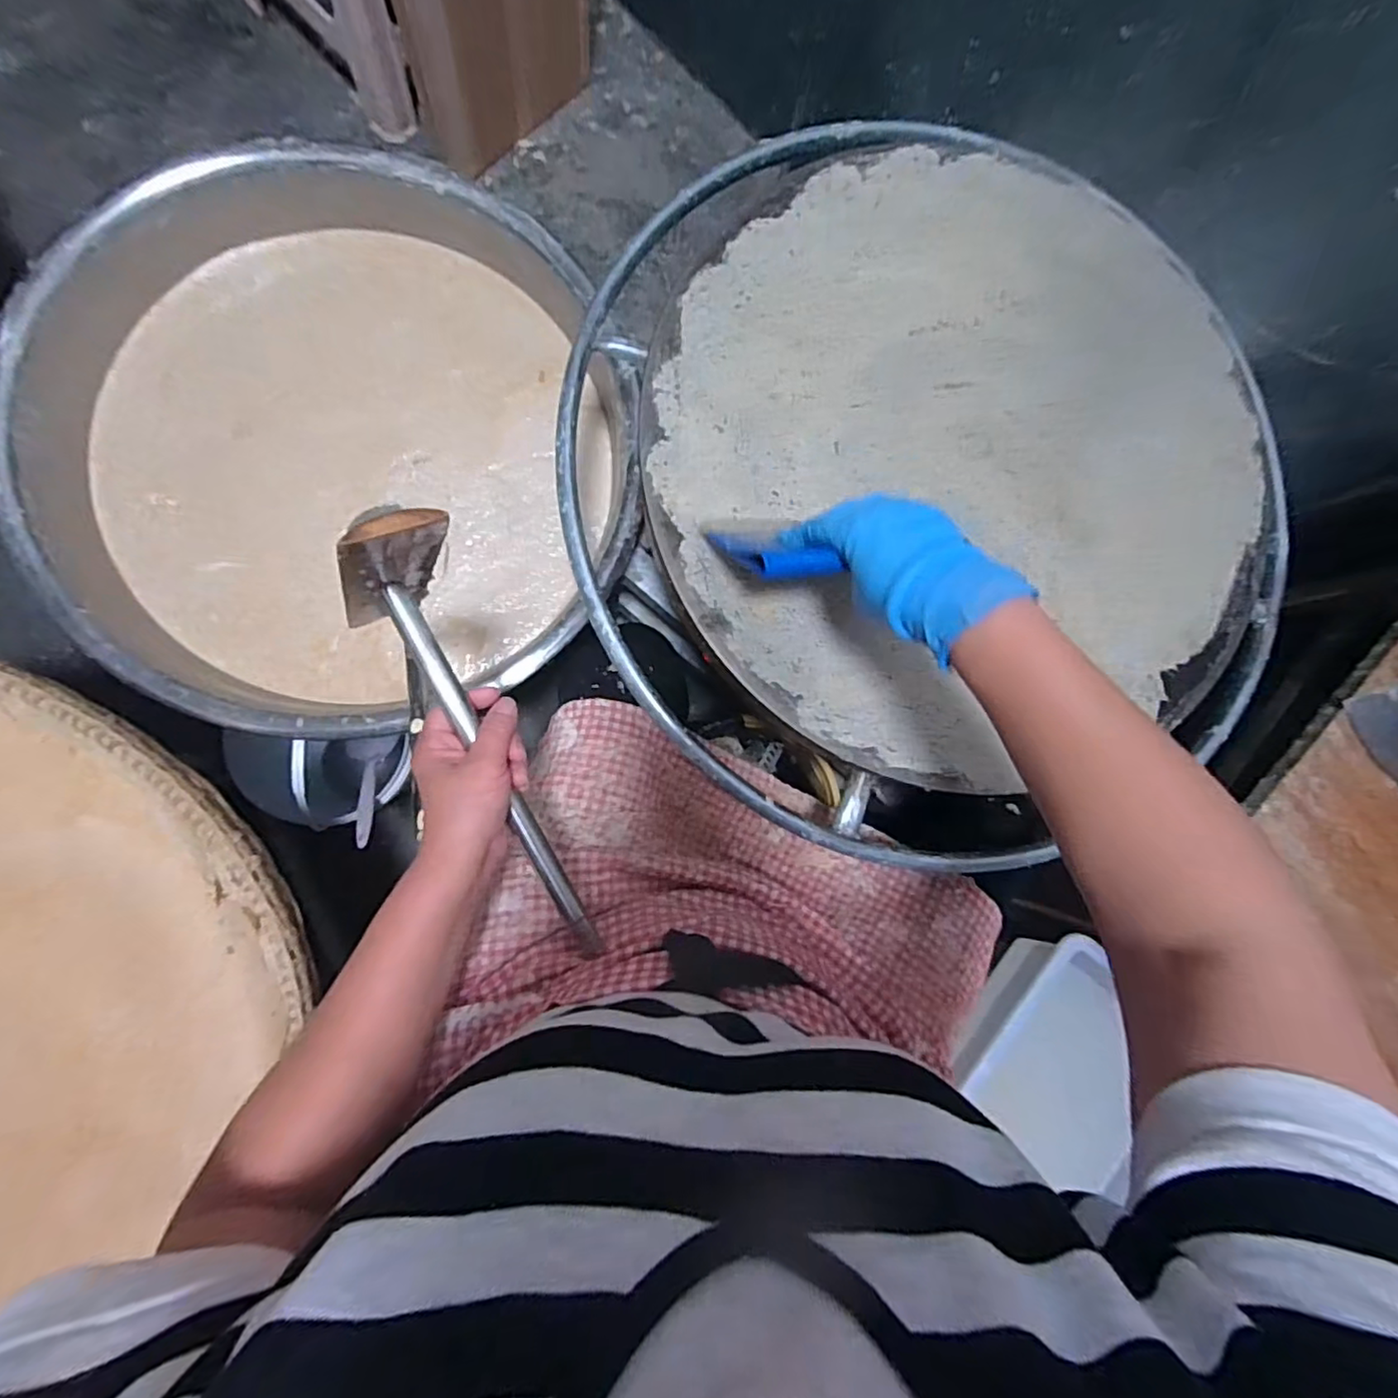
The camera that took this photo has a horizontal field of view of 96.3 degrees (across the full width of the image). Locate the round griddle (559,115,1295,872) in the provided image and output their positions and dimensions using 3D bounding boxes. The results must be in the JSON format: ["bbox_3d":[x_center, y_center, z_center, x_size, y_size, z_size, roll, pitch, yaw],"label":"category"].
[{"bbox_3d":[0.228,-0.208,0.563,0.679,0.064,0.667,1,85,-9],"label":"round griddle"}]

